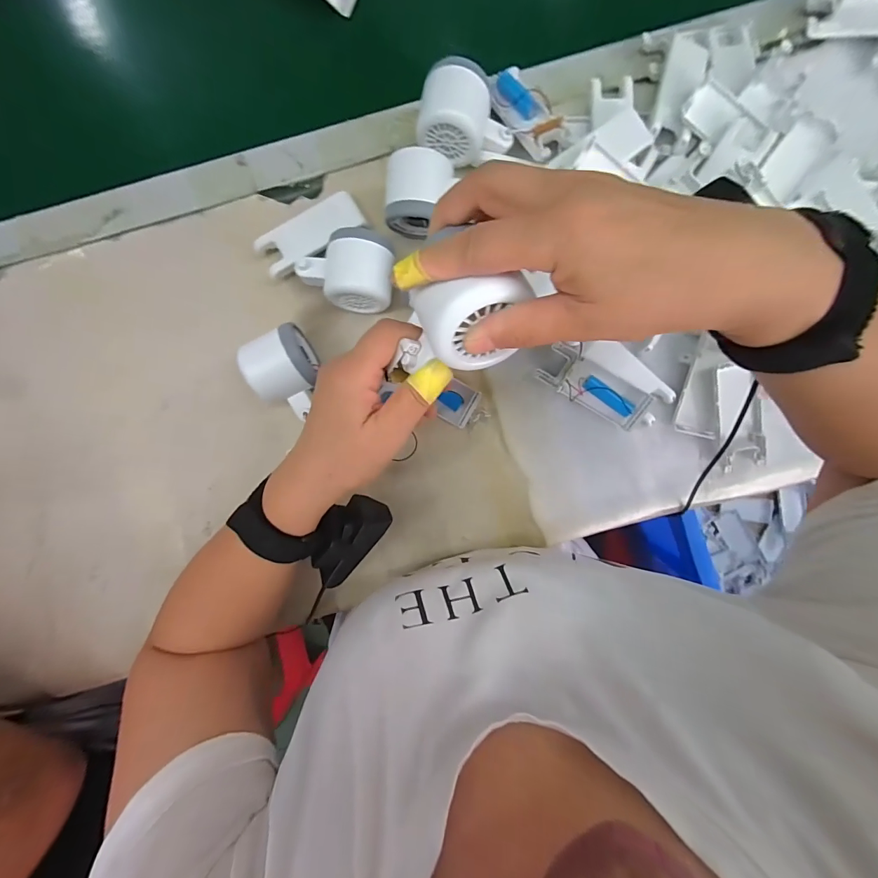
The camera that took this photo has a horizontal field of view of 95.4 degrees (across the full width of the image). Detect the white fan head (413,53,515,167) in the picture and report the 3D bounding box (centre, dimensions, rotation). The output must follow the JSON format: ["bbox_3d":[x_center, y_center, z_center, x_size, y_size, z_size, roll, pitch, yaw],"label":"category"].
[{"bbox_3d":[0.024,-0.277,0.347,0.083,0.047,0.061,14,89,-2],"label":"white fan head"}]

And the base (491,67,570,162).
[{"bbox_3d":[0.080,-0.298,0.368,0.044,0.017,0.101,-28,79,-3],"label":"base"}]

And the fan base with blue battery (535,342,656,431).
[{"bbox_3d":[0.154,-0.047,0.374,0.116,0.024,0.046,28,89,-1],"label":"fan base with blue battery"}]

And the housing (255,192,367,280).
[{"bbox_3d":[-0.120,-0.192,0.373,0.099,0.017,0.042,-35,91,-1],"label":"housing"}]

